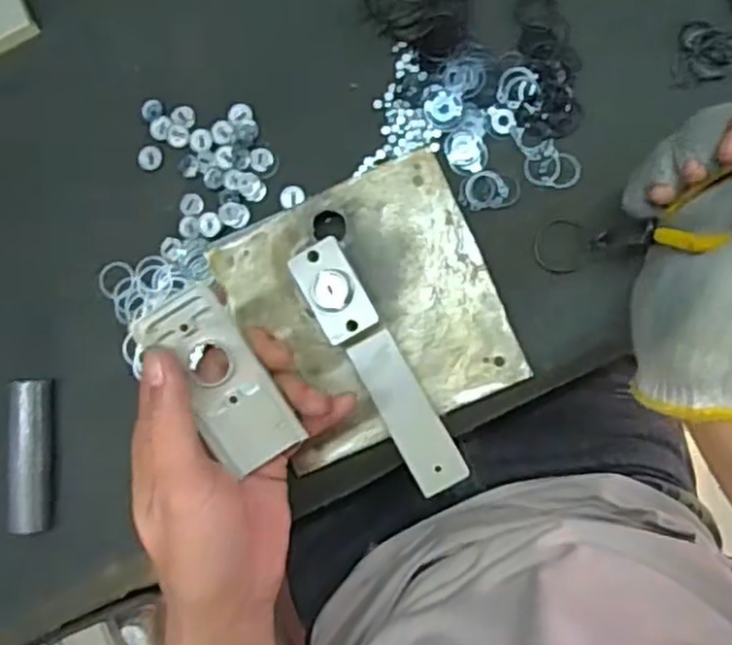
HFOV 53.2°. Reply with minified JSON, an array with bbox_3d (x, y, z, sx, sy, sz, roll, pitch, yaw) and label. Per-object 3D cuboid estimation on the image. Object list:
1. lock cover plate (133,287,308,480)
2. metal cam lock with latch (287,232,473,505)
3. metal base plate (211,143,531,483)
[{"bbox_3d":[-0.070,0.029,0.362,0.040,0.014,0.093,-29,100,5],"label":"lock cover plate"},{"bbox_3d":[0.008,0.026,0.403,0.029,0.041,0.151,-30,87,5],"label":"metal cam lock with latch"},{"bbox_3d":[0.002,-0.007,0.439,0.146,0.025,0.145,-23,88,5],"label":"metal base plate"}]

